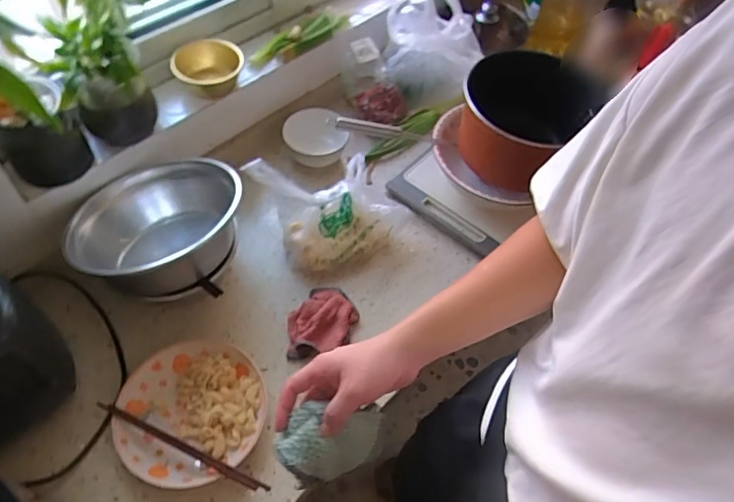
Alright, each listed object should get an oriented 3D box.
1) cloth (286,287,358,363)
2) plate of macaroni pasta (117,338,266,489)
[{"bbox_3d":[-0.069,0.108,0.822,0.110,0.035,0.123,0,55,-5],"label":"cloth"},{"bbox_3d":[-0.243,0.220,0.725,0.195,0.033,0.193,2,55,-4],"label":"plate of macaroni pasta"}]

